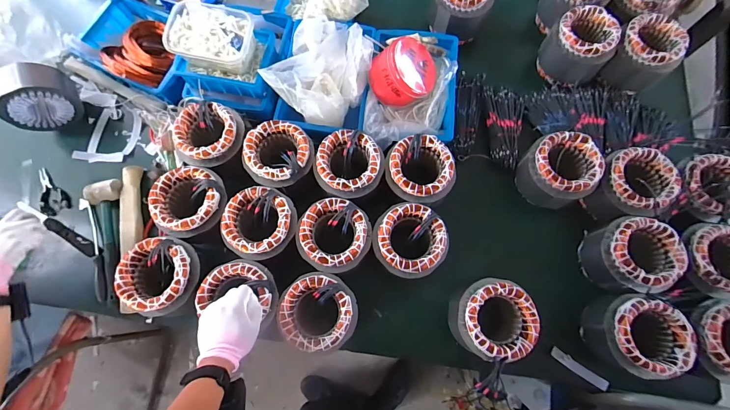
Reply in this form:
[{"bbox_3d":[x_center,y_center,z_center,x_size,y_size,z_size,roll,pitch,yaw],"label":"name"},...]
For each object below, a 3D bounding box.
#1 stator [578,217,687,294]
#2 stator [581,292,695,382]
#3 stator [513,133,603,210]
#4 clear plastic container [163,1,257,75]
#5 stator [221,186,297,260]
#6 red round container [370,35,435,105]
[{"bbox_3d":[0.534,0.104,0.680,0.128,0.116,0.139,0,74,0],"label":"stator"},{"bbox_3d":[0.520,0.252,0.649,0.139,0.103,0.134,0,74,0],"label":"stator"},{"bbox_3d":[0.422,-0.073,0.735,0.139,0.103,0.137,7,74,2],"label":"stator"},{"bbox_3d":[-0.321,-0.363,0.722,0.170,0.068,0.140,13,74,4],"label":"clear plastic container"},{"bbox_3d":[-0.212,0.036,0.668,0.137,0.046,0.135,1,74,0],"label":"stator"},{"bbox_3d":[0.082,-0.304,0.780,0.144,0.105,0.134,-2,93,-33],"label":"red round container"}]

